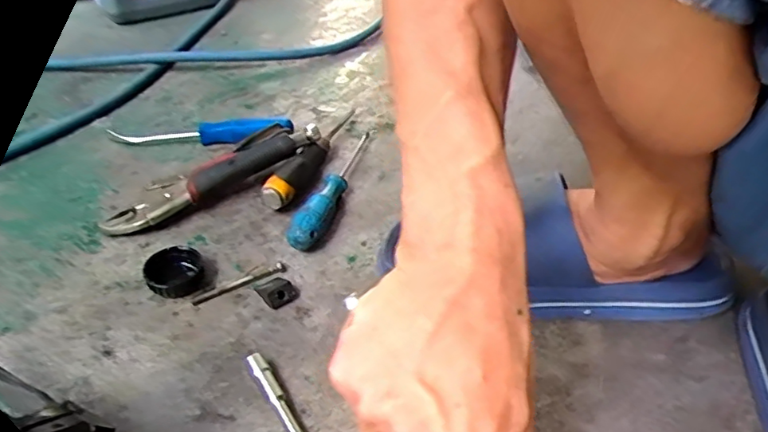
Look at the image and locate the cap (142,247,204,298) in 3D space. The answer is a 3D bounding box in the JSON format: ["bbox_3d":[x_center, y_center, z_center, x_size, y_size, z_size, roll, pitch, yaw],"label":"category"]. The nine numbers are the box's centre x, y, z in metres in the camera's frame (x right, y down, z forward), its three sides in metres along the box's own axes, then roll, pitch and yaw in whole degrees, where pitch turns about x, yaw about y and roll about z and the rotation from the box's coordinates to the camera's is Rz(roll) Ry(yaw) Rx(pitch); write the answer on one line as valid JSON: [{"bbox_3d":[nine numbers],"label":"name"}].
[{"bbox_3d":[-0.170,0.044,0.453,0.042,0.018,0.045,1,38,-1],"label":"cap"}]

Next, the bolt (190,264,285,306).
[{"bbox_3d":[-0.117,0.055,0.455,0.077,0.004,0.009,-21,44,-25],"label":"bolt"}]

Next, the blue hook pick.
[{"bbox_3d":[-0.202,-0.094,0.613,0.196,0.032,0.028,-3,39,-5],"label":"blue hook pick"}]

